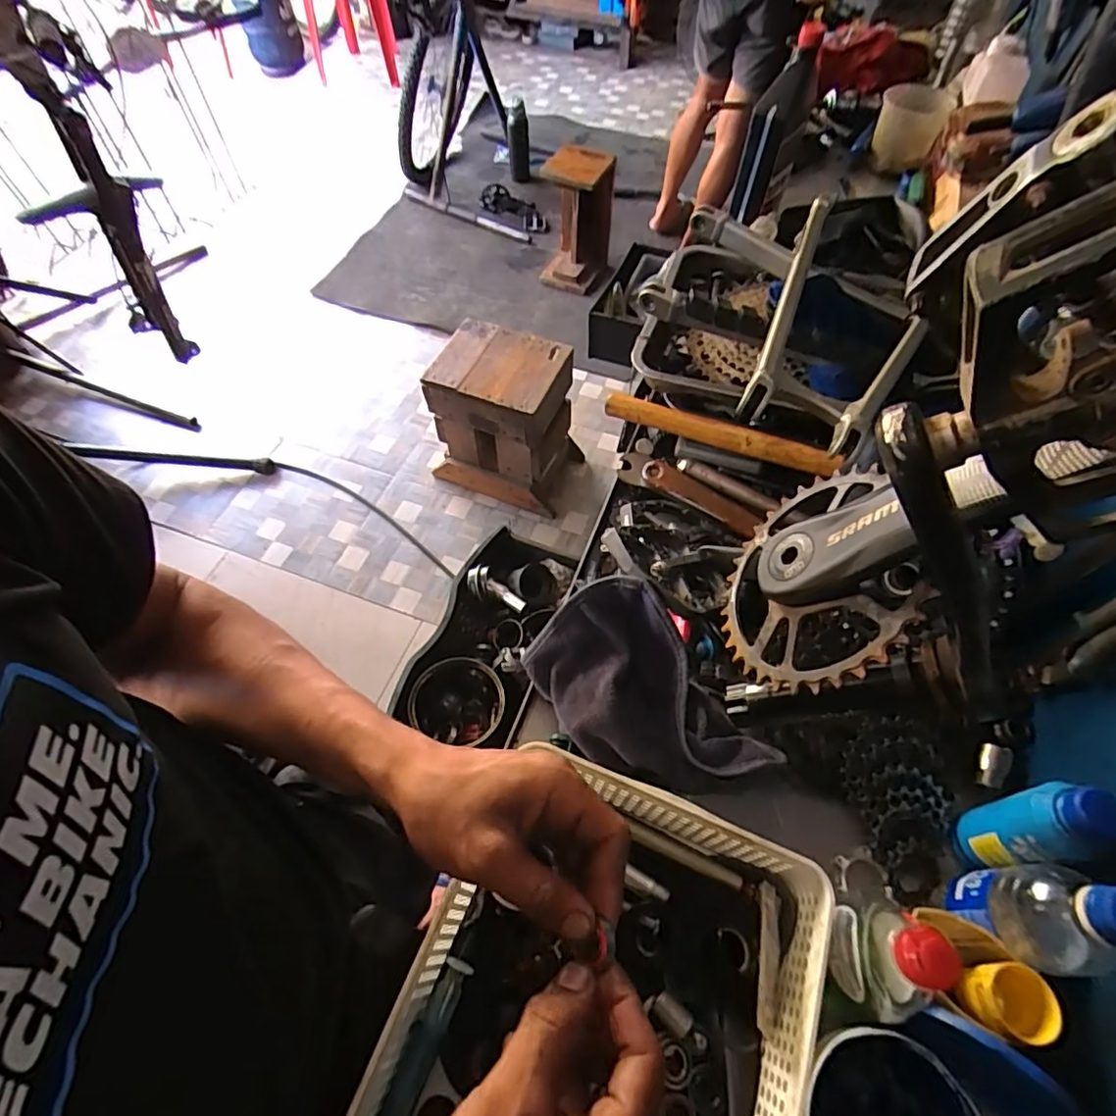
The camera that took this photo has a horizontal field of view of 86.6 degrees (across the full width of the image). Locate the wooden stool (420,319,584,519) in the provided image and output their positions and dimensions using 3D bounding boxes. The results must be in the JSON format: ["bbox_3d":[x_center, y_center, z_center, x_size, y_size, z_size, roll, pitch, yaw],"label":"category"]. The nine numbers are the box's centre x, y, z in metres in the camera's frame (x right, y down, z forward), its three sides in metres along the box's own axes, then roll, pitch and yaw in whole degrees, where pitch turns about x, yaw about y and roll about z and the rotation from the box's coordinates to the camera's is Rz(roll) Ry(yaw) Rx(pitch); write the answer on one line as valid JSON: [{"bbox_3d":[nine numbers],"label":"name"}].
[{"bbox_3d":[-0.142,-0.378,1.621,0.341,0.398,0.262,21,61,12],"label":"wooden stool"}]

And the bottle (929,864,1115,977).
[{"bbox_3d":[0.318,0.238,0.395,0.055,0.157,0.053,0,59,0],"label":"bottle"}]

